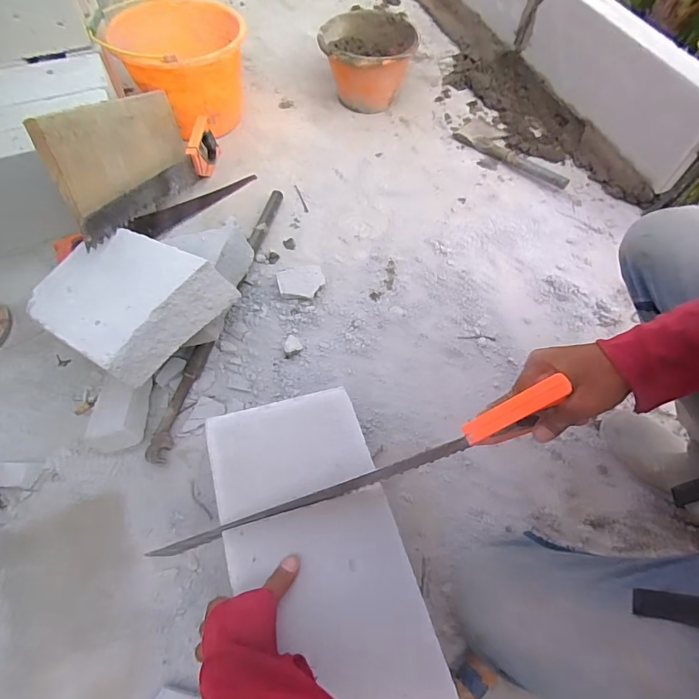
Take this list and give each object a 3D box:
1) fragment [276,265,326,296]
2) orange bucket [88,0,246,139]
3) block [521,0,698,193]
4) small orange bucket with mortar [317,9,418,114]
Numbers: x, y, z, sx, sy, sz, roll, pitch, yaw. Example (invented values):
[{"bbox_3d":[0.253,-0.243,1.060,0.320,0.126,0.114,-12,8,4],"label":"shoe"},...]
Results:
[{"bbox_3d":[-0.095,-0.133,0.861,0.089,0.033,0.063,-3,61,-3],"label":"fragment"},{"bbox_3d":[-0.402,-0.656,1.047,0.306,0.218,0.306,1,60,-1],"label":"orange bucket"},{"bbox_3d":[0.599,-0.636,1.000,0.060,0.207,0.567,-20,62,-13],"label":"block"},{"bbox_3d":[0.046,-0.740,1.142,0.231,0.158,0.216,0,61,-1],"label":"small orange bucket with mortar"}]

